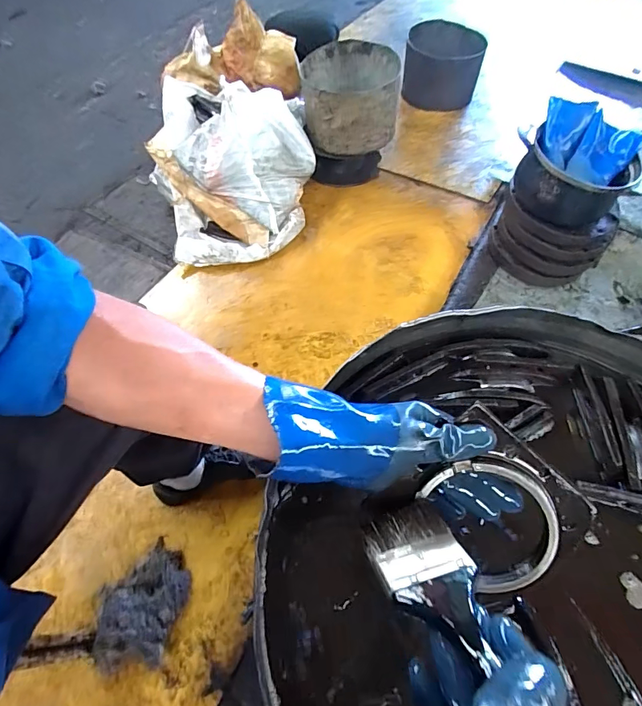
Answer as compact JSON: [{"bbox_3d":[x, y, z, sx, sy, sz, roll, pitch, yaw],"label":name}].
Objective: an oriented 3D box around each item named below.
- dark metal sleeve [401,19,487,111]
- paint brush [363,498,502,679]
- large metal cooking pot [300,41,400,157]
[{"bbox_3d":[0.437,-1.037,1.519,0.266,0.223,0.217,6,57,7],"label":"dark metal sleeve"},{"bbox_3d":[0.091,0.180,0.272,0.066,0.028,0.201,-18,26,-8],"label":"paint brush"},{"bbox_3d":[0.087,-0.745,1.241,0.273,0.184,0.261,1,57,1],"label":"large metal cooking pot"}]

